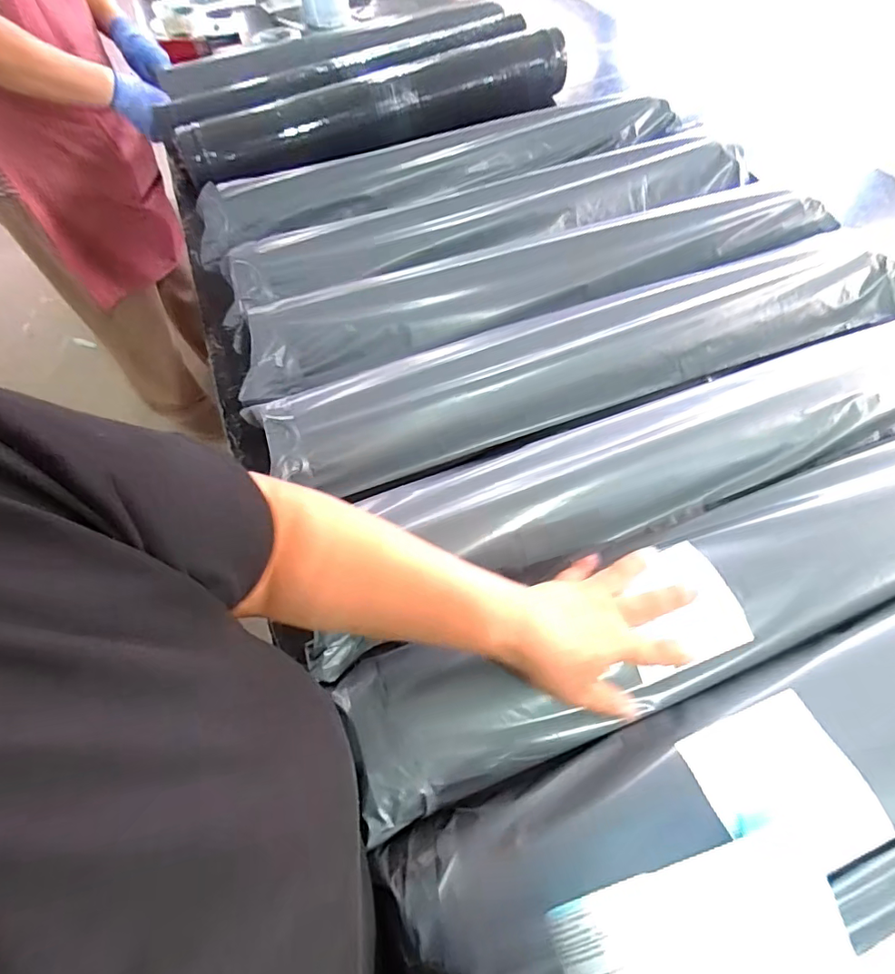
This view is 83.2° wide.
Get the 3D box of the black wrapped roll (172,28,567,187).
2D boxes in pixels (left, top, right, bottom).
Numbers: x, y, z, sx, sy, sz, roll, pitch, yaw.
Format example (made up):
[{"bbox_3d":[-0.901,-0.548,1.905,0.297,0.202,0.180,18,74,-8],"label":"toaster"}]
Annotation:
[{"bbox_3d":[-0.130,-0.729,0.975,0.771,0.117,0.105,-16,59,-7],"label":"black wrapped roll"}]

